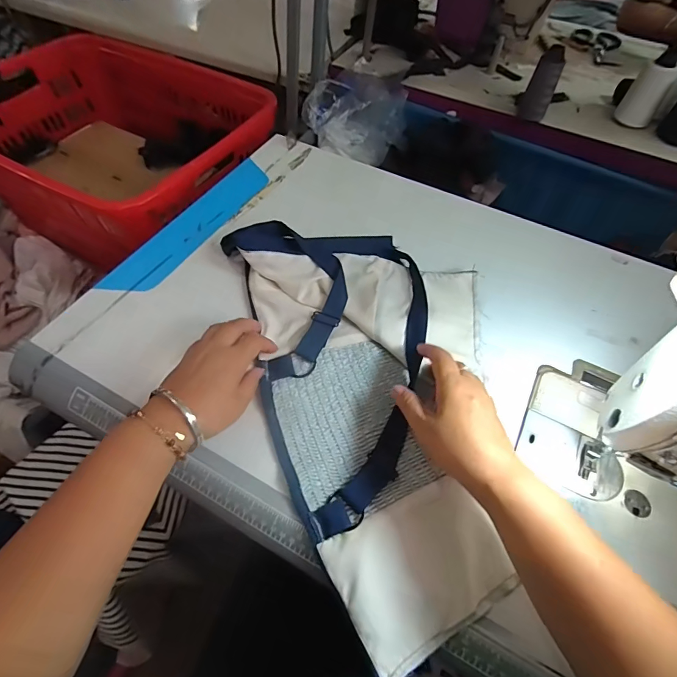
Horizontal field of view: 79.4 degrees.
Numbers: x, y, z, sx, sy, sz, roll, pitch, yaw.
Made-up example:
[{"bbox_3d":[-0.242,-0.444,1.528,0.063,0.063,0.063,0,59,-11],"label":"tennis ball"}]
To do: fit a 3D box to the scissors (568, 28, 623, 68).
[{"bbox_3d":[0.576,-0.656,0.913,0.112,0.013,0.144,17,57,10],"label":"scissors"}]

